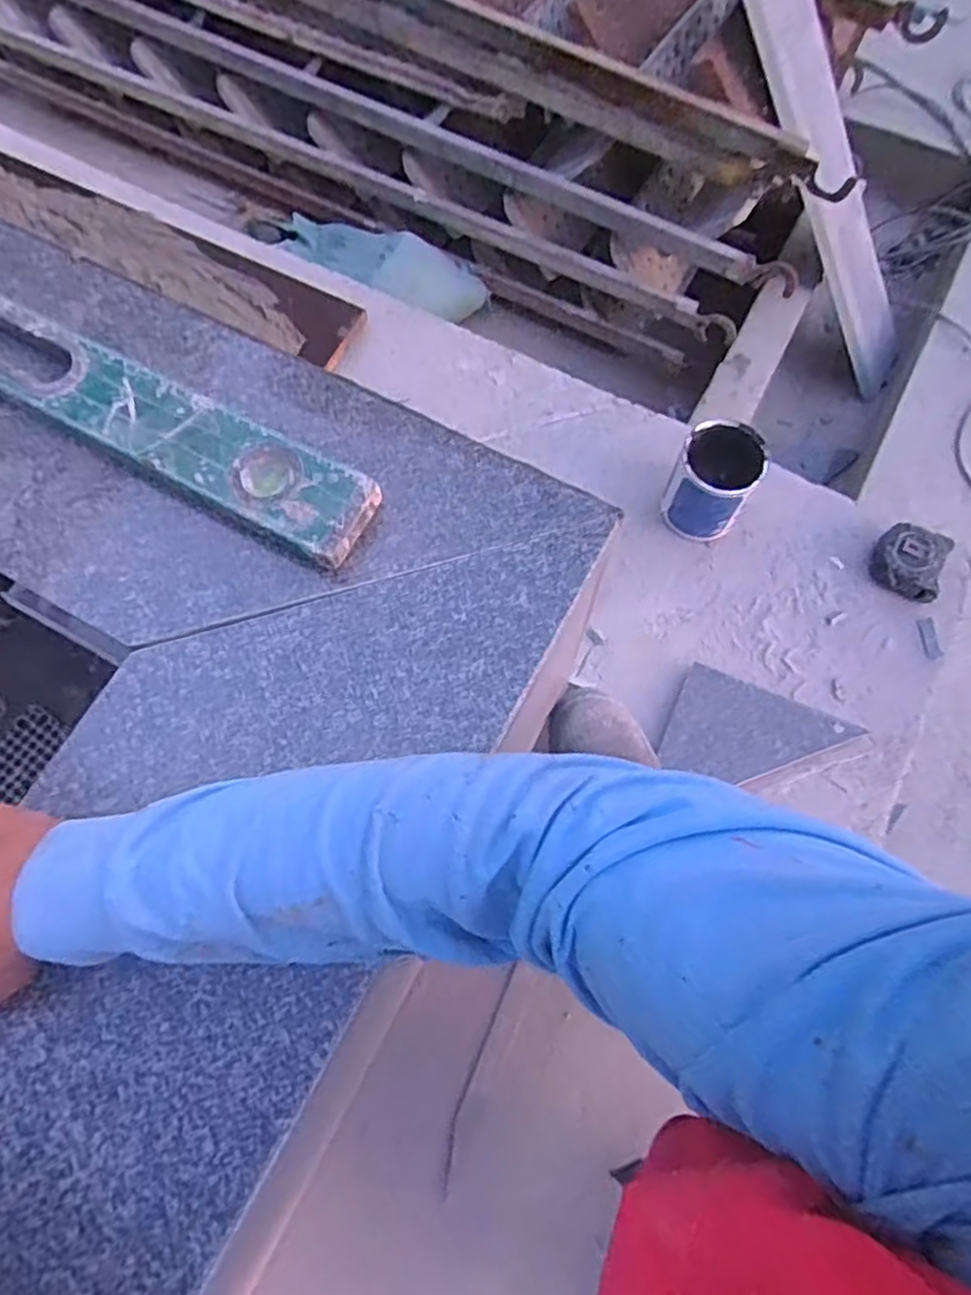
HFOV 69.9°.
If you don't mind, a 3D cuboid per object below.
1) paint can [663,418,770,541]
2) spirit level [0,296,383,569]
[{"bbox_3d":[0.284,-0.210,0.869,0.096,0.121,0.114,21,73,8],"label":"paint can"},{"bbox_3d":[-0.485,-0.286,0.493,0.918,0.020,0.062,28,75,10],"label":"spirit level"}]

